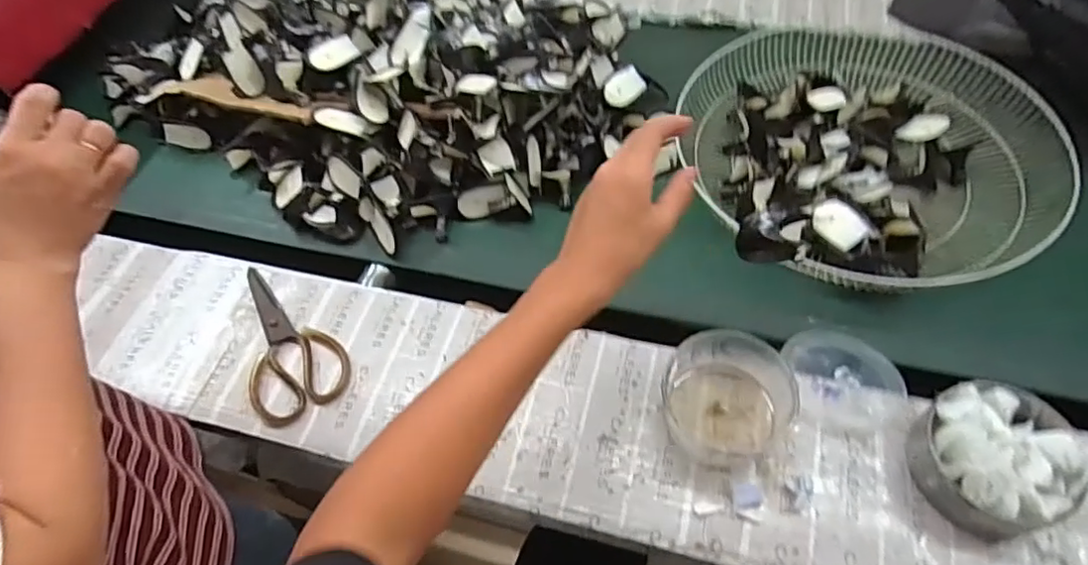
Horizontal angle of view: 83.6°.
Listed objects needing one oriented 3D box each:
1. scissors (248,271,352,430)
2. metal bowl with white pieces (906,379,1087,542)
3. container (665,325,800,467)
[{"bbox_3d":[-0.295,0.060,0.672,0.103,0.007,0.204,-32,60,-16],"label":"scissors"},{"bbox_3d":[0.383,0.146,0.516,0.118,0.077,0.116,-2,57,3],"label":"metal bowl with white pieces"},{"bbox_3d":[0.172,0.104,0.571,0.110,0.062,0.107,-2,57,3],"label":"container"}]

